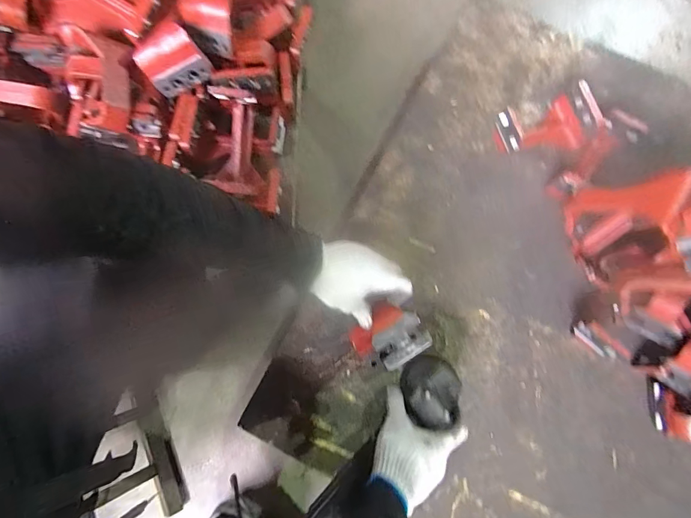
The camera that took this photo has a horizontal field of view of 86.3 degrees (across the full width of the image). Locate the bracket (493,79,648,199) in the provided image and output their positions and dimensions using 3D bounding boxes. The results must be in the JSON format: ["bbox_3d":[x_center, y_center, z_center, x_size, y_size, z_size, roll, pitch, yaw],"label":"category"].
[{"bbox_3d":[0.403,-0.233,0.690,0.189,0.075,0.185,-39,81,-8],"label":"bracket"}]

